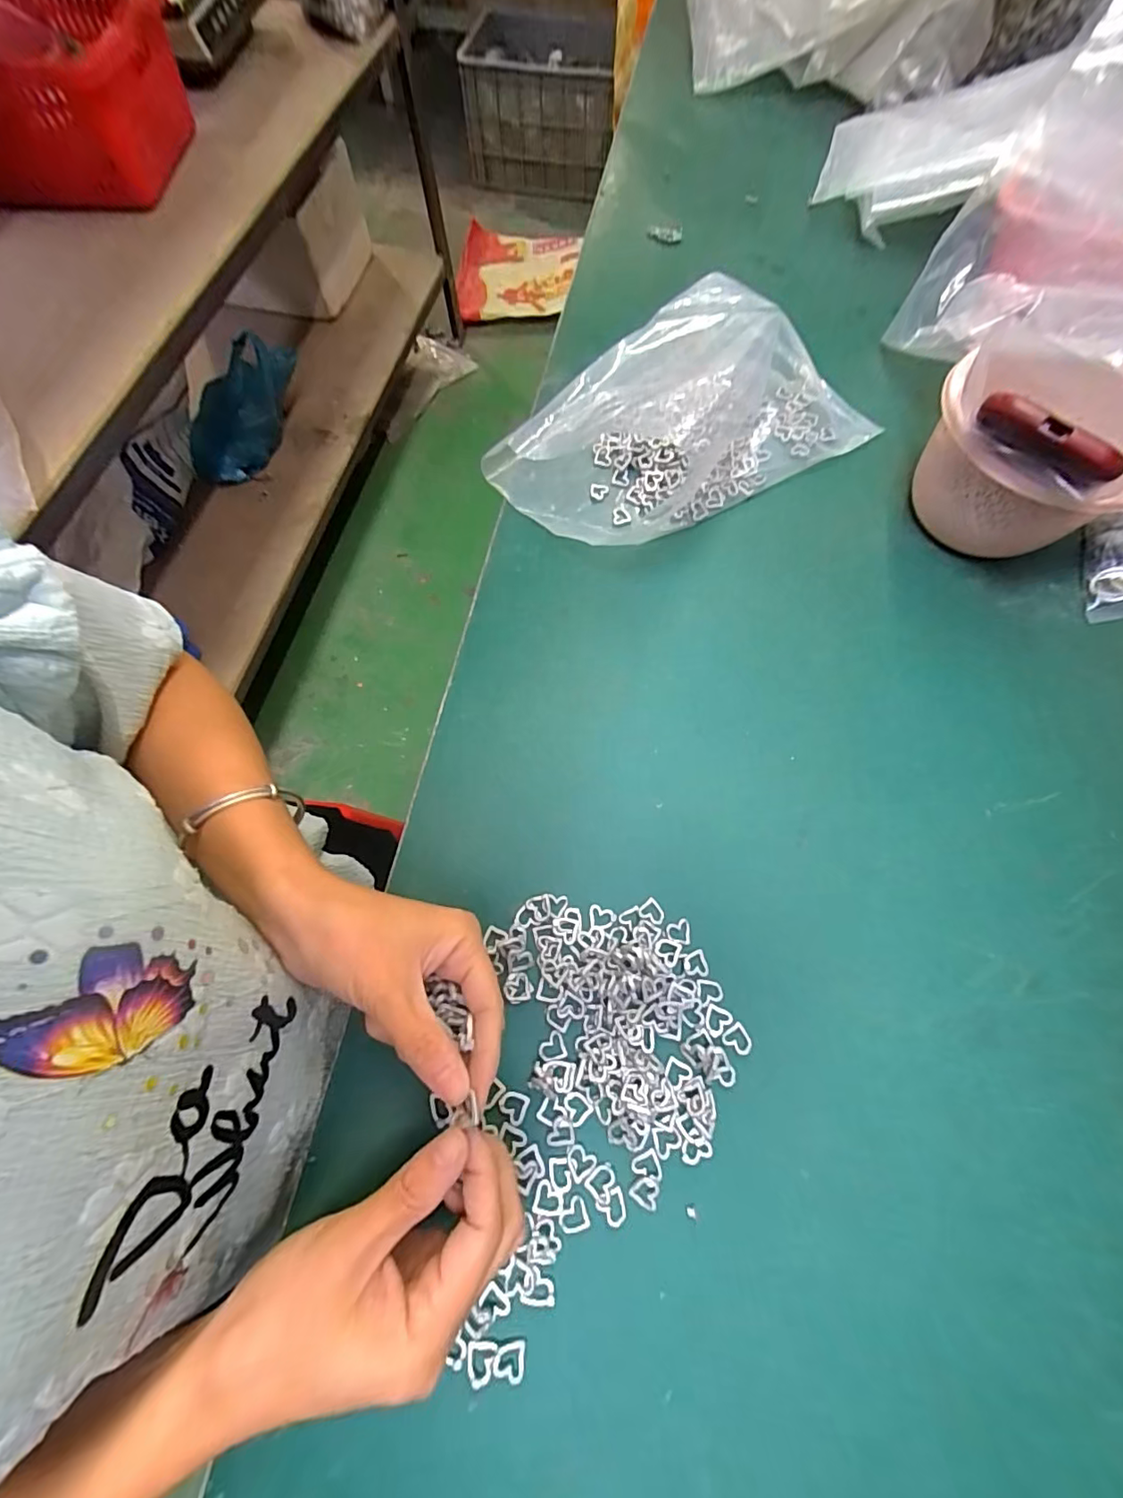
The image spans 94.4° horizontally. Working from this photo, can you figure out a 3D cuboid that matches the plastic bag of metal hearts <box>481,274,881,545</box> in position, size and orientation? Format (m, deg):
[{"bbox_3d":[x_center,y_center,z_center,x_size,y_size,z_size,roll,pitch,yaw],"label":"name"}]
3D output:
[{"bbox_3d":[0.102,-0.259,0.402,0.281,0.063,0.184,-42,76,-14],"label":"plastic bag of metal hearts"}]

